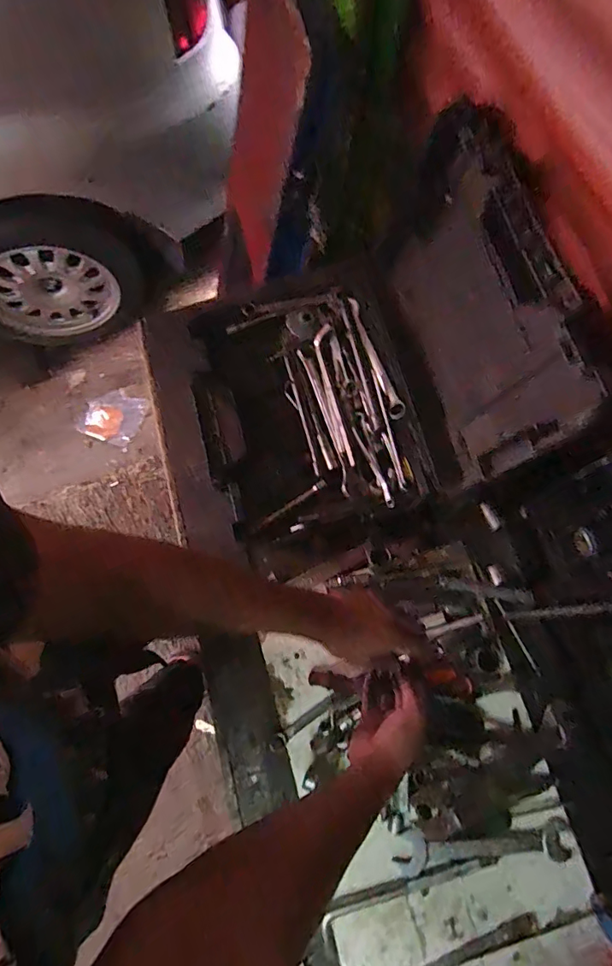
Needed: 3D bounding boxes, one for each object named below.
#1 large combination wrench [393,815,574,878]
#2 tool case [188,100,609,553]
[{"bbox_3d":[0.250,0.516,0.676,0.245,0.017,0.052,-5,75,-3],"label":"large combination wrench"},{"bbox_3d":[0.073,-0.185,0.724,0.501,0.291,0.453,-15,76,-6],"label":"tool case"}]

